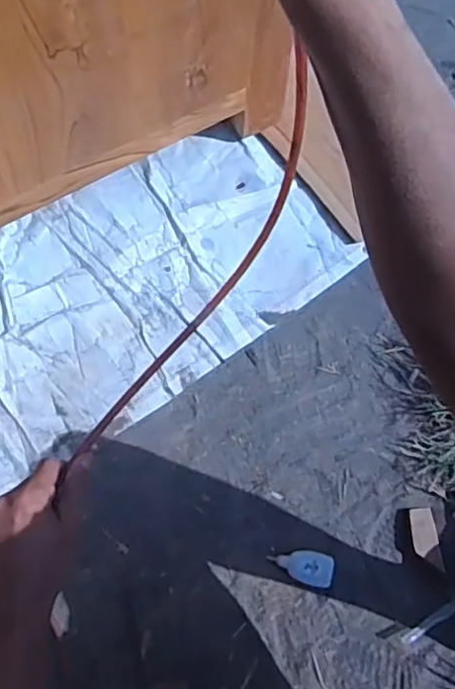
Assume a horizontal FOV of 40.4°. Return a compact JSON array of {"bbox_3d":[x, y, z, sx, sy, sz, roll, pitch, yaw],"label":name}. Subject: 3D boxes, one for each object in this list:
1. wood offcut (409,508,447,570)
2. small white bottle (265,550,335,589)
[{"bbox_3d":[0.282,0.276,0.881,0.035,0.012,0.083,-6,71,-3],"label":"wood offcut"},{"bbox_3d":[0.105,0.311,0.871,0.088,0.015,0.044,12,71,3],"label":"small white bottle"}]

